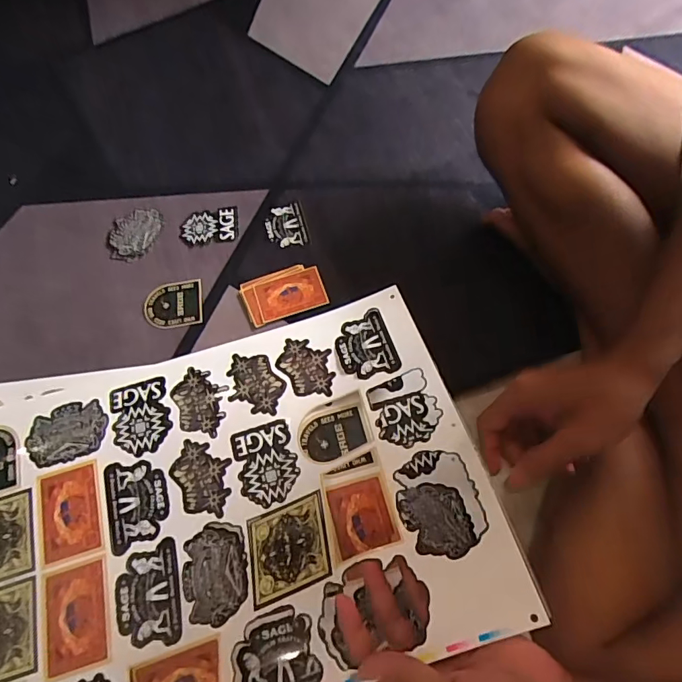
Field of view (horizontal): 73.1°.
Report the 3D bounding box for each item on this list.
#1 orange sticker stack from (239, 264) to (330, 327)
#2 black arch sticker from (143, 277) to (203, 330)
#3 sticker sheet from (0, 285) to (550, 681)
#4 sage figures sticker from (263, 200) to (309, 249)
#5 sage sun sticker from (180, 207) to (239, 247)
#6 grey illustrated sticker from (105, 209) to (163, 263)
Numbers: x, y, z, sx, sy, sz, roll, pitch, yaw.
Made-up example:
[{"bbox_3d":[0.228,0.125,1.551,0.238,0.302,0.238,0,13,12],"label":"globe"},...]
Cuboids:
[{"bbox_3d":[-0.068,-0.057,0.550,0.094,0.007,0.061,-18,66,-5],"label":"orange sticker stack"},{"bbox_3d":[-0.202,-0.043,0.557,0.068,0.004,0.063,-9,66,-2],"label":"black arch sticker"},{"bbox_3d":[-0.129,0.137,0.383,0.472,0.088,0.313,-17,66,-4],"label":"sticker sheet"},{"bbox_3d":[-0.073,-0.150,0.593,0.052,0.004,0.066,-13,66,-3],"label":"sage figures sticker"},{"bbox_3d":[-0.172,-0.149,0.599,0.074,0.005,0.050,-8,71,0],"label":"sage sun sticker"},{"bbox_3d":[-0.271,-0.140,0.601,0.067,0.005,0.078,5,69,4],"label":"grey illustrated sticker"}]

